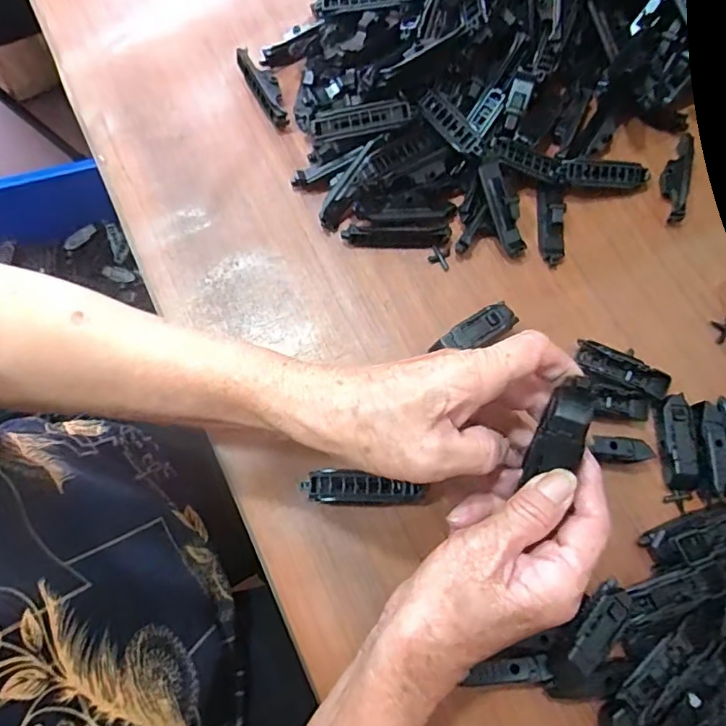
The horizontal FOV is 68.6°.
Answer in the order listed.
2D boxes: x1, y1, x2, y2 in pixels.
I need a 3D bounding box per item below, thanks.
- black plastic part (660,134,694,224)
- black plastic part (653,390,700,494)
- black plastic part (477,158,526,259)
[{"bbox_3d":[0.257,-0.155,0.437,0.021,0.016,0.089,17,74,4],"label":"black plastic part"},{"bbox_3d":[0.218,0.055,0.371,0.023,0.015,0.065,0,73,-1],"label":"black plastic part"},{"bbox_3d":[0.108,-0.117,0.407,0.017,0.023,0.074,-22,98,-7],"label":"black plastic part"}]

